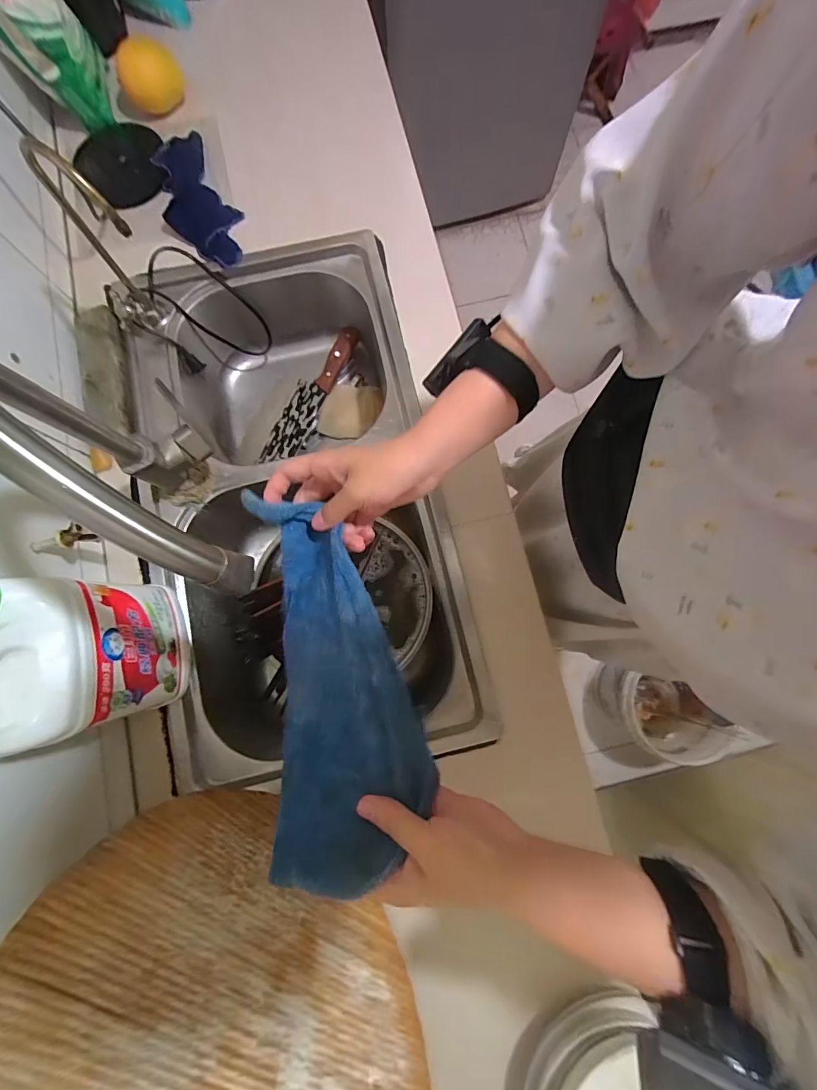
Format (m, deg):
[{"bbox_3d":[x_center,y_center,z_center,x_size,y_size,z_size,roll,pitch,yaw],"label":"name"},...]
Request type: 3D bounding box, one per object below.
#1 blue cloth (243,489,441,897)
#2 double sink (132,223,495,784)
[{"bbox_3d":[-0.059,0.099,0.340,0.111,0.087,0.272,-14,66,-2],"label":"blue cloth"},{"bbox_3d":[-0.146,-0.066,0.640,0.371,0.171,0.709,-9,80,-1],"label":"double sink"}]

